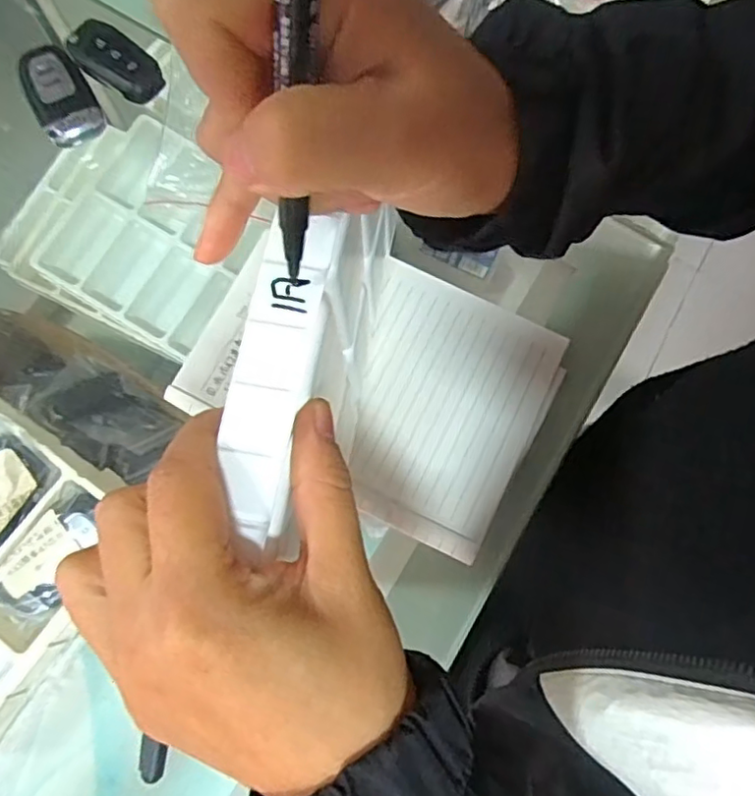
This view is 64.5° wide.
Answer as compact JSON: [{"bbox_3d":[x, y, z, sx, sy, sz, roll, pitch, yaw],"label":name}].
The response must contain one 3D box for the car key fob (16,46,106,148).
[{"bbox_3d":[-0.206,-0.197,0.388,0.038,0.012,0.069,-28,78,-8],"label":"car key fob"}]

